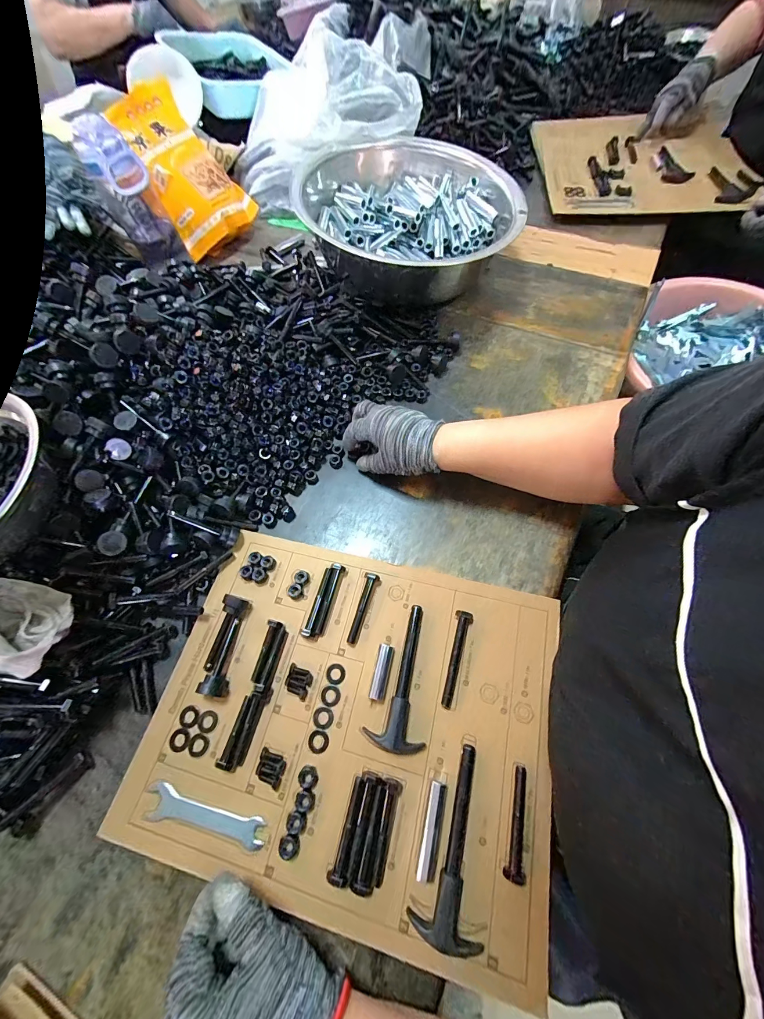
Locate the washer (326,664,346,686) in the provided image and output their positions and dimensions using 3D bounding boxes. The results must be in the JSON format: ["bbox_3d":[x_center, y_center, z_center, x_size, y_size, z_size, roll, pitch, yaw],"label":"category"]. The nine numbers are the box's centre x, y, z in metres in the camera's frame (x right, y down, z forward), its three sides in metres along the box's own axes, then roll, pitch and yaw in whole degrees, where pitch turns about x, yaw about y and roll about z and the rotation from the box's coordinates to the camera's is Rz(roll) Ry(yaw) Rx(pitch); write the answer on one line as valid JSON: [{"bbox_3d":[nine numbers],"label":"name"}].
[{"bbox_3d":[-0.047,0.168,0.357,0.019,0.004,0.019,-1,65,2],"label":"washer"}]

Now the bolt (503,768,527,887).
[{"bbox_3d":[0.116,0.261,0.292,0.015,0.014,0.075,16,66,10],"label":"bolt"}]

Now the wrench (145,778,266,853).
[{"bbox_3d":[-0.156,0.267,0.305,0.111,0.004,0.026,9,65,7],"label":"wrench"}]

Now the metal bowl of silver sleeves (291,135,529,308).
[{"bbox_3d":[0.046,-0.464,0.573,0.330,0.123,0.345,-1,65,2],"label":"metal bowl of silver sleeves"}]

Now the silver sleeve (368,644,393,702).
[{"bbox_3d":[-0.001,0.162,0.350,0.015,0.014,0.050,10,66,7],"label":"silver sleeve"}]

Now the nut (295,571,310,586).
[{"bbox_3d":[-0.091,0.077,0.397,0.017,0.006,0.015,26,69,14],"label":"nut"}]

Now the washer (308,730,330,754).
[{"bbox_3d":[-0.060,0.221,0.332,0.019,0.004,0.019,-1,65,2],"label":"washer"}]

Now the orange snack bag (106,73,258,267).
[{"bbox_3d":[-0.377,-0.609,0.633,0.249,0.085,0.181,45,74,-4],"label":"orange snack bag"}]

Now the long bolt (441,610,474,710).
[{"bbox_3d":[0.075,0.148,0.348,0.016,0.017,0.090,13,66,9],"label":"long bolt"}]

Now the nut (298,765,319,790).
[{"bbox_3d":[-0.067,0.245,0.319,0.017,0.004,0.016,28,69,15],"label":"nut"}]

